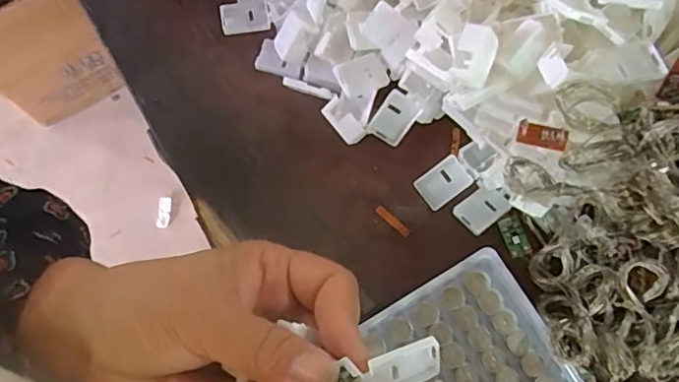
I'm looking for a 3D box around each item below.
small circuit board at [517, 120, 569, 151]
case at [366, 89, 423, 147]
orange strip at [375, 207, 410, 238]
[{"bbox_3d":[0.091,-0.024,0.247,0.022,0.006,0.008,14,76,5],"label":"small circuit board"},{"bbox_3d":[0.030,-0.039,0.303,0.021,0.004,0.028,30,114,-13],"label":"case"},{"bbox_3d":[0.029,0.017,0.304,0.022,0.004,0.004,42,80,11],"label":"orange strip"}]

